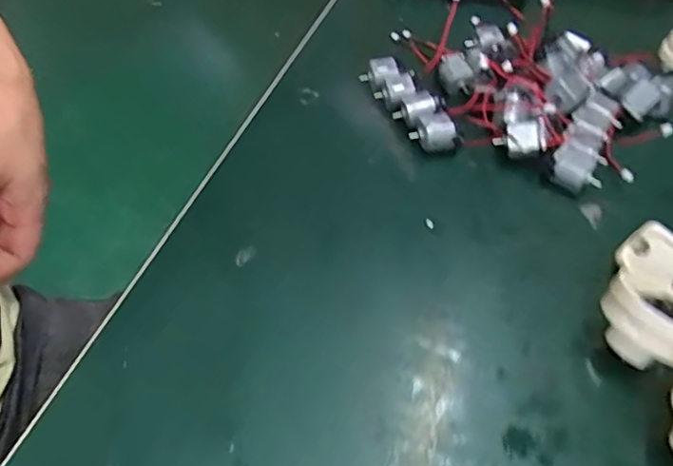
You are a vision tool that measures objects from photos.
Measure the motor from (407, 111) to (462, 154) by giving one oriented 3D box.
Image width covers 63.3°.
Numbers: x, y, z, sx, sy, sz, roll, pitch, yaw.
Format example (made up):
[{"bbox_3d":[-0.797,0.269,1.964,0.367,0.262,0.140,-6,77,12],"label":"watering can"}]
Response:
[{"bbox_3d":[0.054,-0.053,0.297,0.020,0.019,0.025,-23,54,-24],"label":"motor"}]

